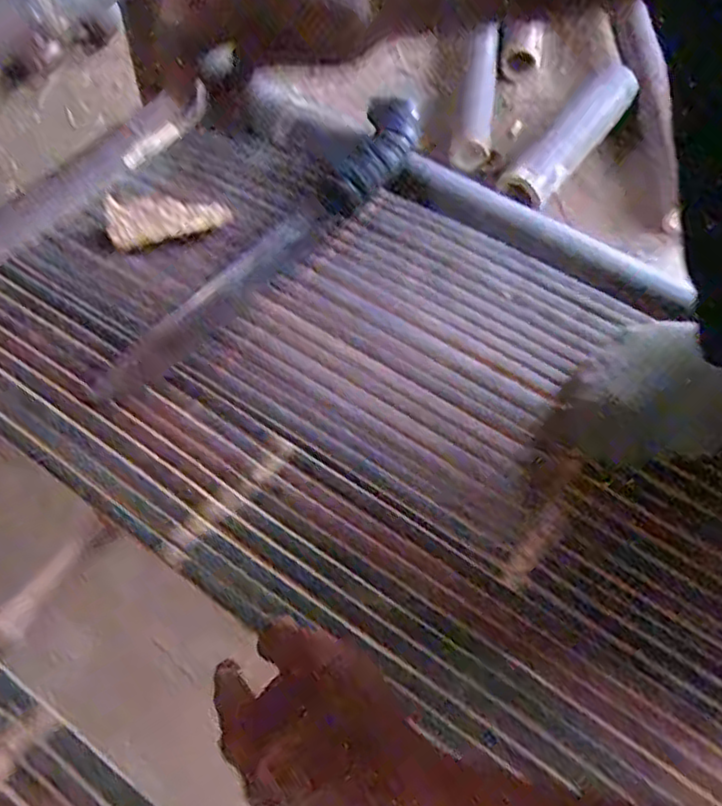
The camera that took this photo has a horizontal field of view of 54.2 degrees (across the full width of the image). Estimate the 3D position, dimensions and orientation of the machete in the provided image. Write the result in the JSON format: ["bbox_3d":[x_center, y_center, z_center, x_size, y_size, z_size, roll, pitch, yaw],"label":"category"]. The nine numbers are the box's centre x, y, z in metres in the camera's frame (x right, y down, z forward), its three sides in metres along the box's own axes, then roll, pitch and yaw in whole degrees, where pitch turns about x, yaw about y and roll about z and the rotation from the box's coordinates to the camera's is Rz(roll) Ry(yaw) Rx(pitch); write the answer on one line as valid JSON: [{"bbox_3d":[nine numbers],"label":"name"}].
[{"bbox_3d":[-0.064,-0.129,0.552,0.055,0.044,0.350,33,63,17],"label":"machete"}]

